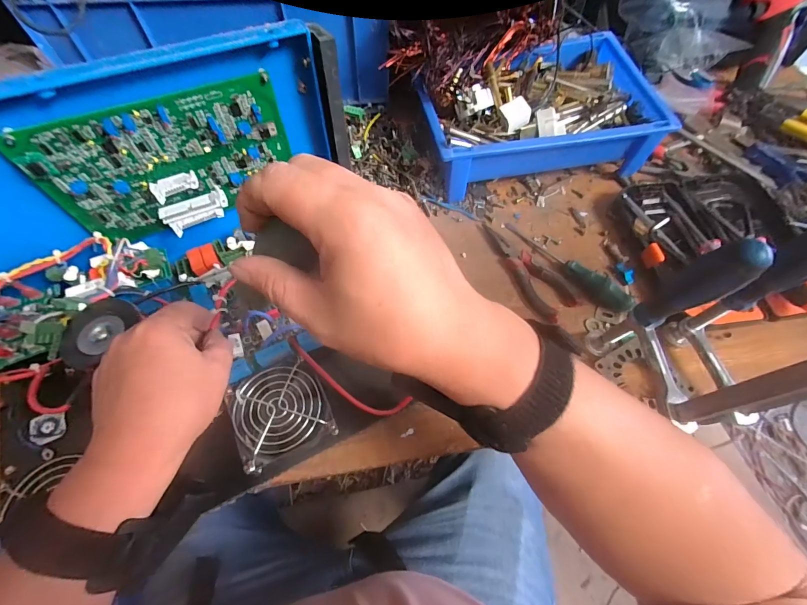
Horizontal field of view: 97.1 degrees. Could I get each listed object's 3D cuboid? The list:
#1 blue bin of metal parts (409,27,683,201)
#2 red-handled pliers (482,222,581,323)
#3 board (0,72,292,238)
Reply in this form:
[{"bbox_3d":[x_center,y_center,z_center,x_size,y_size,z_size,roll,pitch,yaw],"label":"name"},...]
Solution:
[{"bbox_3d":[0.175,-0.263,0.512,0.292,0.109,0.203,-10,60,-7],"label":"blue bin of metal parts"},{"bbox_3d":[0.146,-0.041,0.442,0.050,0.013,0.146,-31,64,-18],"label":"red-handled pliers"},{"bbox_3d":[-0.209,-0.126,0.338,0.199,0.126,0.019,-27,63,-17],"label":"board"}]

